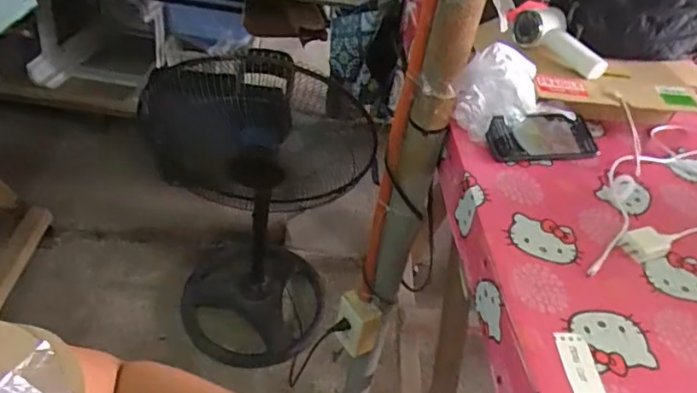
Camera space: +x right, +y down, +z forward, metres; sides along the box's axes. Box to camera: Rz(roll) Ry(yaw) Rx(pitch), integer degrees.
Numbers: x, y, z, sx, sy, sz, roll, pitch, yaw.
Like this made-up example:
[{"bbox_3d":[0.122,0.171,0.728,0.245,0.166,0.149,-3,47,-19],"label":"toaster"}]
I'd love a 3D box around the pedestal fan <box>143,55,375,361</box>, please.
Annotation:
[{"bbox_3d":[-0.209,-0.002,1.307,0.503,0.855,0.558,-4,41,-15],"label":"pedestal fan"}]

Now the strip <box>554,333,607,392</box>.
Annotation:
[{"bbox_3d":[0.220,0.172,0.495,0.033,0.004,0.105,3,41,-5],"label":"strip"}]

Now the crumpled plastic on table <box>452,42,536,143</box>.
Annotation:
[{"bbox_3d":[0.208,-0.148,0.750,0.121,0.128,0.043,-11,44,-20],"label":"crumpled plastic on table"}]

